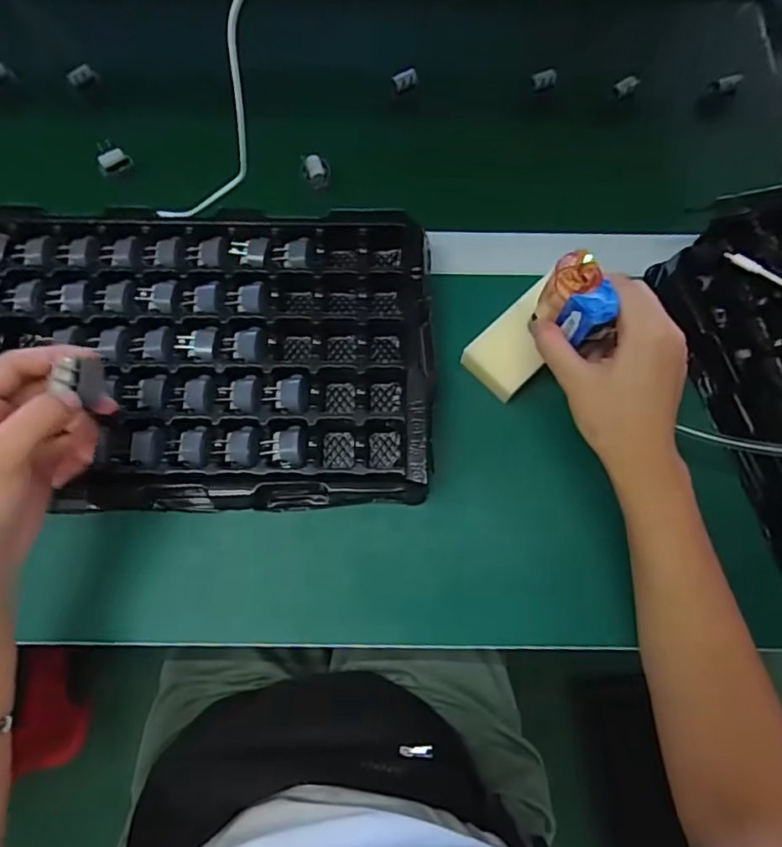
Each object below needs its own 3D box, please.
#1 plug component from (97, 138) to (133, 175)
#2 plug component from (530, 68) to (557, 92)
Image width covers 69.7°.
[{"bbox_3d":[-0.248,-0.235,0.498,0.028,0.024,0.017,-34,77,-11],"label":"plug component"},{"bbox_3d":[0.144,-0.323,0.528,0.023,0.017,0.004,-10,41,11],"label":"plug component"}]

